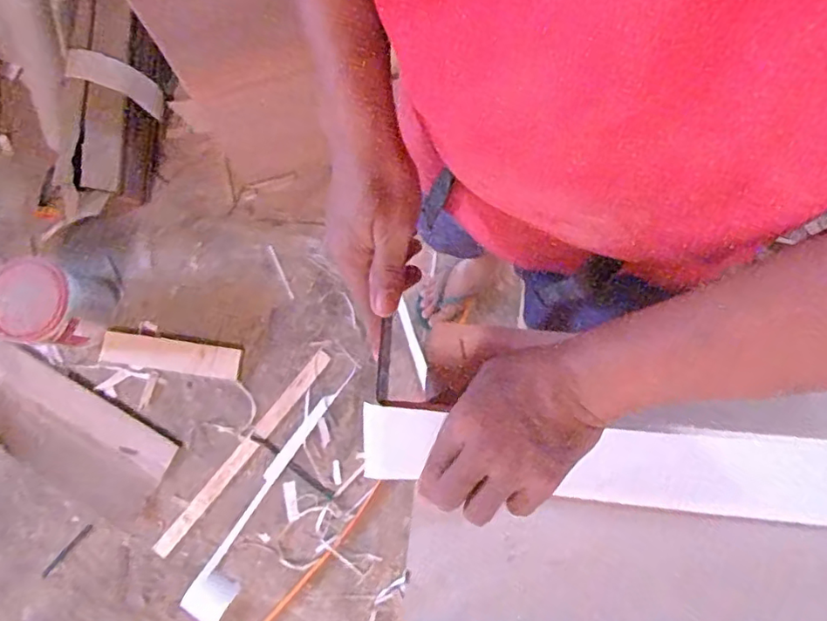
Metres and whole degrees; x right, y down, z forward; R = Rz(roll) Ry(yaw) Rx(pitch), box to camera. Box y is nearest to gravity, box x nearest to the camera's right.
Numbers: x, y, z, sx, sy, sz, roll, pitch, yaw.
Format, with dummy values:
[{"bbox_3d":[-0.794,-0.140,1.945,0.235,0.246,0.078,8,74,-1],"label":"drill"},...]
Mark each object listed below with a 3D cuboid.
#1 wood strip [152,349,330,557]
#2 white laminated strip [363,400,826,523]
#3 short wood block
[{"bbox_3d":[-0.385,0.317,1.306,0.035,0.016,0.560,38,84,8],"label":"wood strip"},{"bbox_3d":[0.207,0.116,0.414,0.490,0.014,0.068,4,110,5],"label":"white laminated strip"},{"bbox_3d":[-0.568,0.104,1.340,0.326,0.014,0.075,7,81,4],"label":"short wood block"}]

